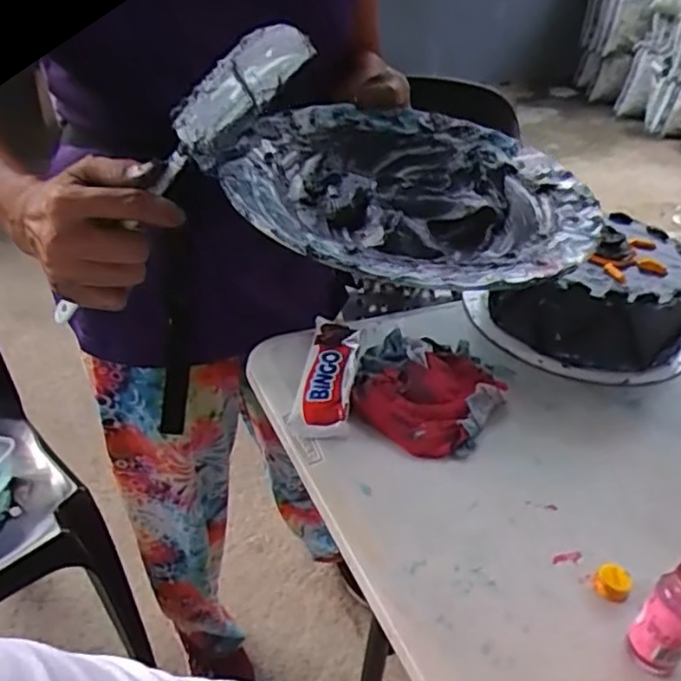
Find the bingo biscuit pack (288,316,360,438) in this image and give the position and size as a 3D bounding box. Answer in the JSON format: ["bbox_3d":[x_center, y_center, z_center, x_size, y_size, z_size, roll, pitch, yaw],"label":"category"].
[{"bbox_3d":[-0.011,0.029,0.605,0.048,0.024,0.158,6,35,2],"label":"bingo biscuit pack"}]

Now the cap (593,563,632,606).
[{"bbox_3d":[0.184,0.163,0.449,0.022,0.012,0.023,3,35,-2],"label":"cap"}]

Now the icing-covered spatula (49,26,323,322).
[{"bbox_3d":[-0.105,-0.092,0.385,0.030,0.229,0.044,37,24,-27],"label":"icing-covered spatula"}]

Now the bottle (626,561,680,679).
[{"bbox_3d":[0.195,0.166,0.393,0.030,0.089,0.030,31,43,32],"label":"bottle"}]

